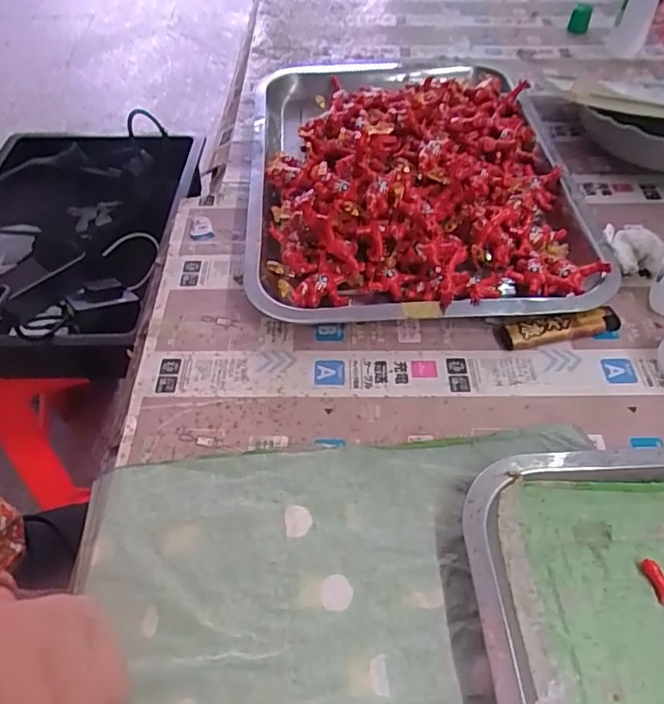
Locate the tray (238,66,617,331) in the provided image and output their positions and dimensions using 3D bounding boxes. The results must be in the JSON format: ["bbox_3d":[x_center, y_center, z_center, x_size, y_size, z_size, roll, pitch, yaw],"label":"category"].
[{"bbox_3d":[0.061,-0.162,0.475,0.262,0.057,0.346,-4,51,-1],"label":"tray"}]

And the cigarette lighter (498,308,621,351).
[{"bbox_3d":[0.155,-0.015,0.381,0.080,0.016,0.014,-7,51,-4],"label":"cigarette lighter"}]

